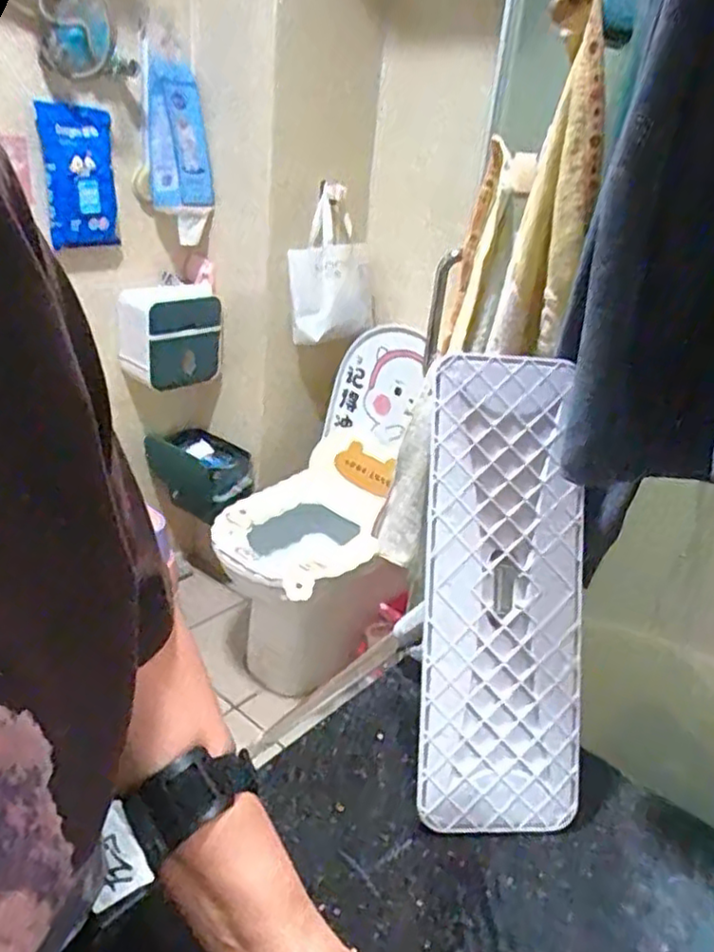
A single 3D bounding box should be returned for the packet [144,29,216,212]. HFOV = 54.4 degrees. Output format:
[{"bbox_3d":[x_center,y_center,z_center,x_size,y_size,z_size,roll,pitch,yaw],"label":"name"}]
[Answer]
[{"bbox_3d":[-0.400,-0.773,1.563,0.142,0.325,0.083,-3,27,-18],"label":"packet"}]

